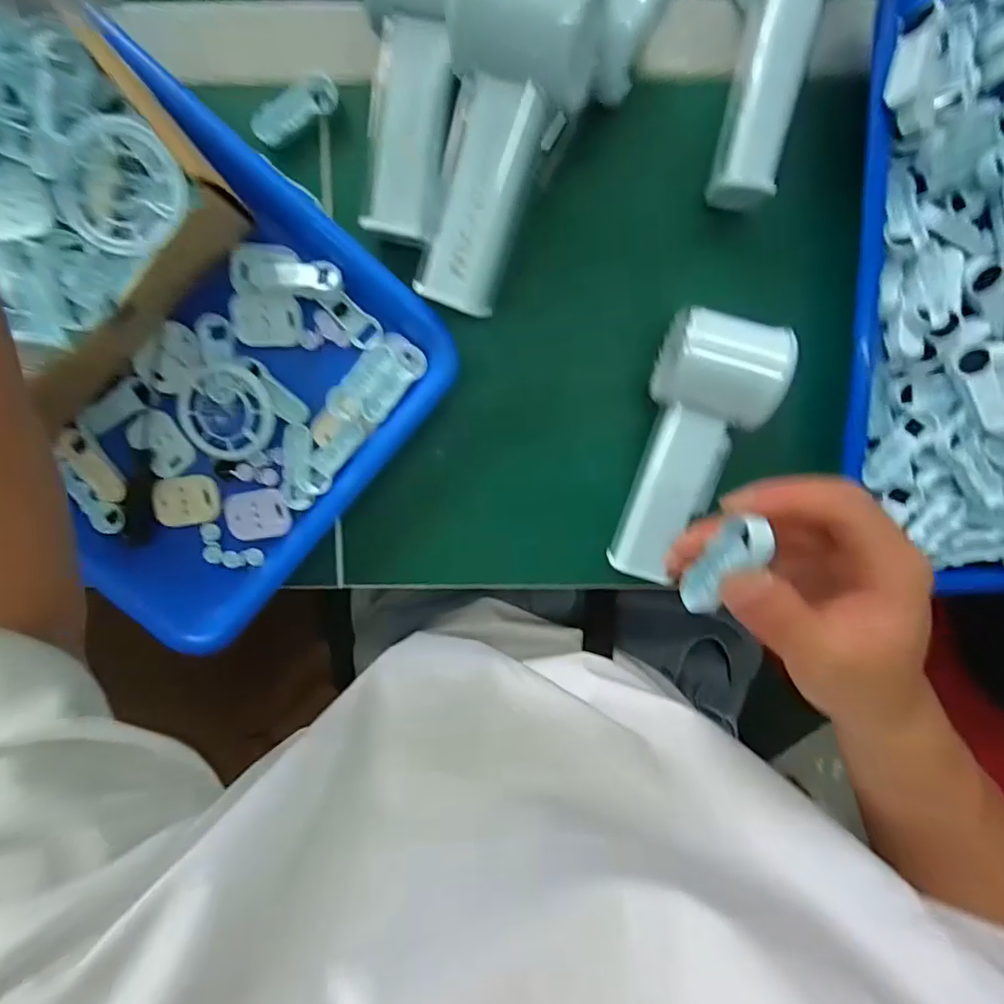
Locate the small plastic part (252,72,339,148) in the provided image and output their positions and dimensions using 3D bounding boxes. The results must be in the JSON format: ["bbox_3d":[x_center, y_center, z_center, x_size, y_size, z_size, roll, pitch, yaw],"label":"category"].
[{"bbox_3d":[-0.116,-0.221,0.306,0.050,0.013,0.023,-37,94,5],"label":"small plastic part"}]

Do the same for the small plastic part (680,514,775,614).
[{"bbox_3d":[0.085,0.025,0.209,0.013,0.013,0.051,19,137,-1],"label":"small plastic part"}]

